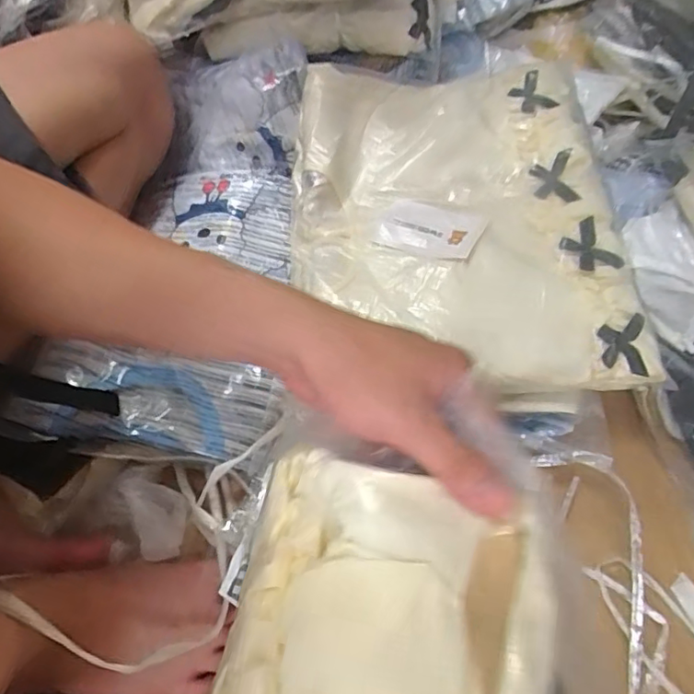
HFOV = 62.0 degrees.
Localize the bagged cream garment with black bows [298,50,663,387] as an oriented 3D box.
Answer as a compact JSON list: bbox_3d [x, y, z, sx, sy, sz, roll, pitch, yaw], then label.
[{"bbox_3d":[0.084,-0.116,0.466,0.248,0.033,0.318,-4,61,1],"label":"bagged cream garment with black bows"}]

